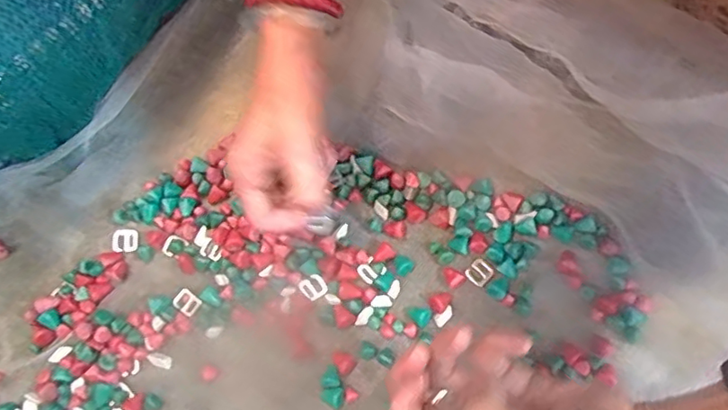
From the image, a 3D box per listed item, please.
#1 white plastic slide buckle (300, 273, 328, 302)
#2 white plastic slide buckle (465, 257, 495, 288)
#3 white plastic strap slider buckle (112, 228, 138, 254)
[{"bbox_3d":[-0.037,0.060,0.432,0.016,0.005,0.017,-40,71,-13],"label":"white plastic slide buckle"},{"bbox_3d":[0.087,0.050,0.436,0.018,0.004,0.018,43,92,17],"label":"white plastic slide buckle"},{"bbox_3d":[-0.192,0.029,0.463,0.023,0.008,0.019,5,85,0],"label":"white plastic strap slider buckle"}]

